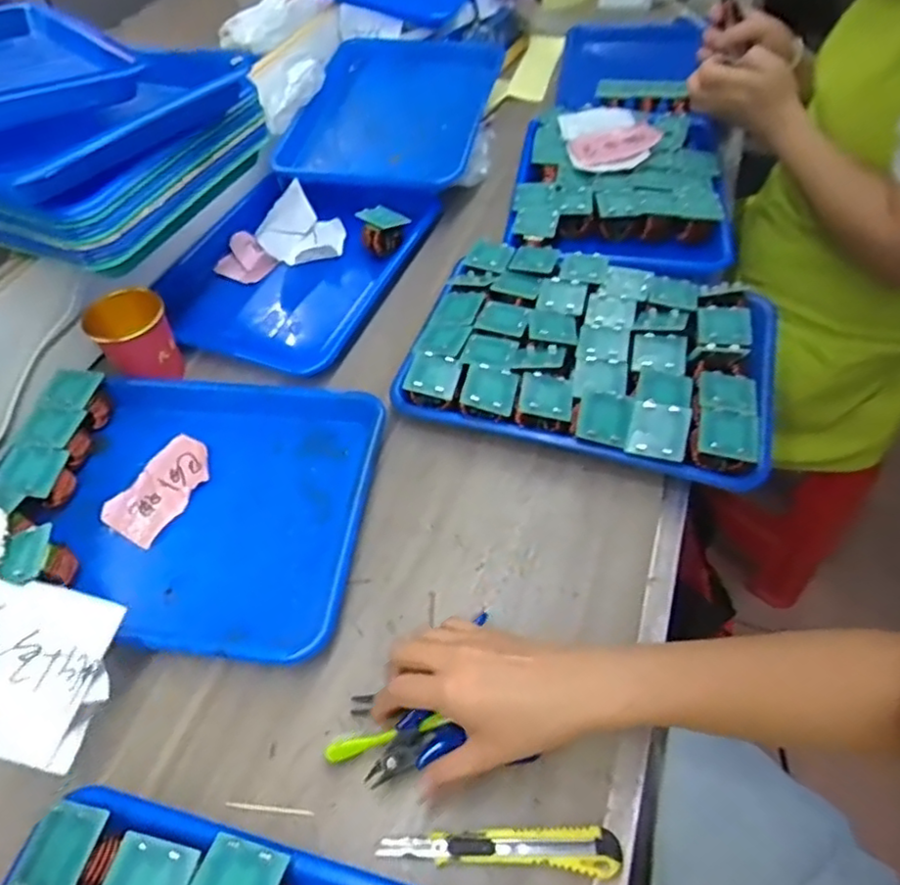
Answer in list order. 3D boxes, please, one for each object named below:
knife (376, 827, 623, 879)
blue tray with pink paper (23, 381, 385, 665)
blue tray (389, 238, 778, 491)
[{"bbox_3d":[0.029,0.241,0.374,0.138,0.020,0.023,-1,52,3],"label":"knife"},{"bbox_3d":[-0.203,0.049,0.533,0.270,0.036,0.258,4,52,7],"label":"blue tray with pink paper"},{"bbox_3d":[0.136,-0.091,0.599,0.321,0.049,0.256,15,54,15],"label":"blue tray"}]

